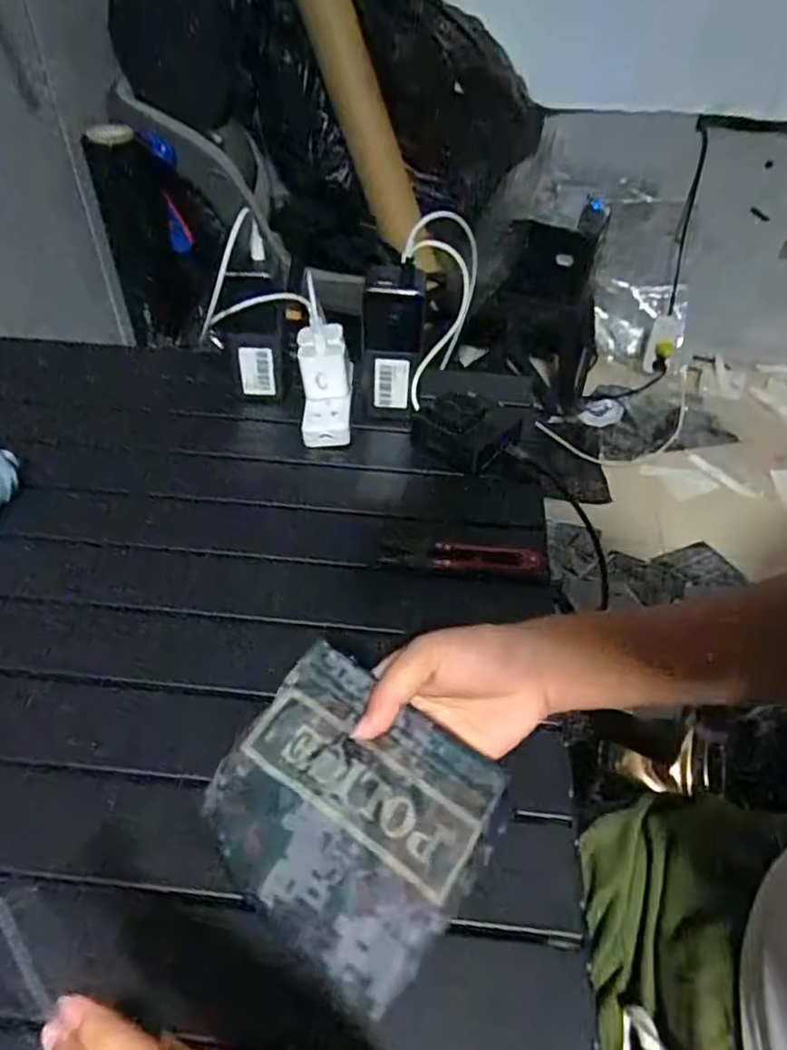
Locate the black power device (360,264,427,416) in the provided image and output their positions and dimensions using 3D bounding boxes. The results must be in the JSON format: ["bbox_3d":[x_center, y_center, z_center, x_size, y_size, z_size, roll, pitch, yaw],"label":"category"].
[{"bbox_3d":[-0.003,-0.149,0.583,0.053,0.135,0.027,7,45,5],"label":"black power device"}]

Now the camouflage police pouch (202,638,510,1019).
[{"bbox_3d":[-0.021,0.138,0.314,0.123,0.014,0.114,35,75,12],"label":"camouflage police pouch"}]

